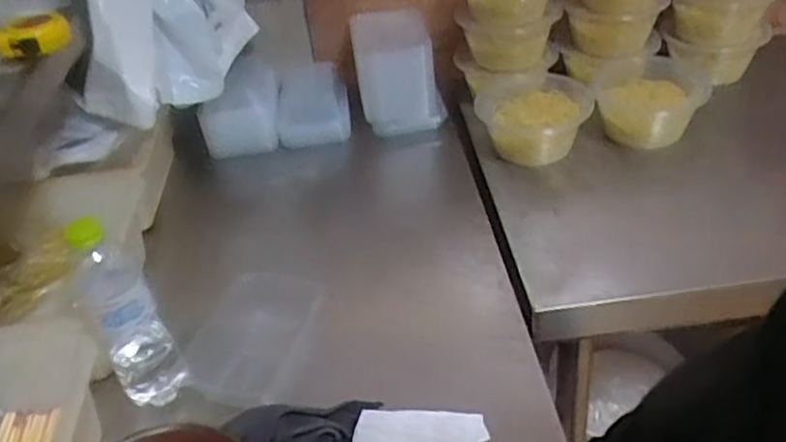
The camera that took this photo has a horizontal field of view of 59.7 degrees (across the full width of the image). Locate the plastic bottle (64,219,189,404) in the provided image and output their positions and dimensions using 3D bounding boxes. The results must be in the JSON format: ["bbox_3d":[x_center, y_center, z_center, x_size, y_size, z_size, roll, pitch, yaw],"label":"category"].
[{"bbox_3d":[-0.270,0.096,0.689,0.067,0.218,0.057,-28,46,-22],"label":"plastic bottle"}]

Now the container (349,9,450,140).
[{"bbox_3d":[0.001,-0.233,1.084,0.144,0.191,0.054,7,36,32],"label":"container"}]

